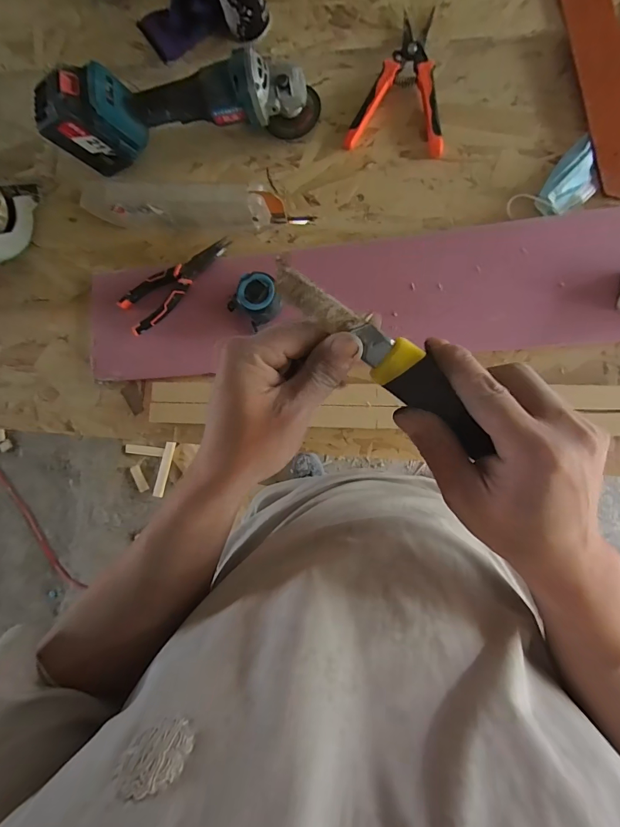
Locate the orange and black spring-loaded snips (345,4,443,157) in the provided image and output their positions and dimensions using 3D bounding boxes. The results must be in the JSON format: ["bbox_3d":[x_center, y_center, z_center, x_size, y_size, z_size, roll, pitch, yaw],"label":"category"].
[{"bbox_3d":[0.136,-0.467,0.542,0.134,0.020,0.193,12,88,10],"label":"orange and black spring-loaded snips"}]

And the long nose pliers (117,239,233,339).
[{"bbox_3d":[-0.190,-0.192,0.563,0.182,0.032,0.062,-37,82,5],"label":"long nose pliers"}]

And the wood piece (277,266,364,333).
[{"bbox_3d":[0.004,-0.060,0.211,0.051,0.005,0.014,31,92,-12],"label":"wood piece"}]

